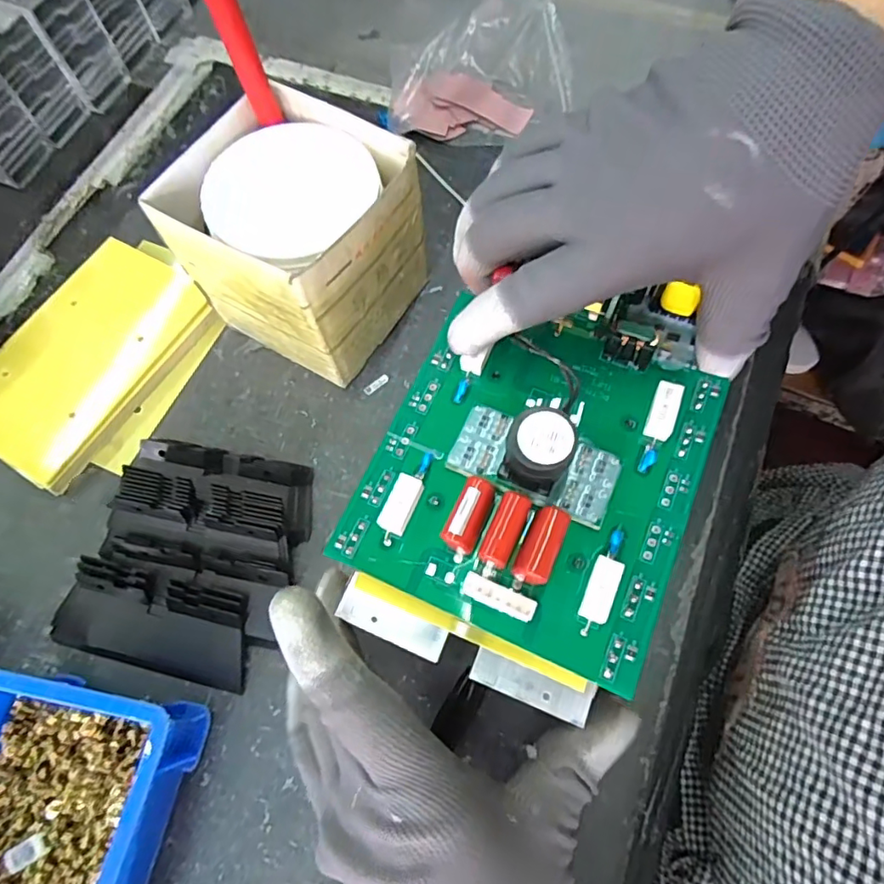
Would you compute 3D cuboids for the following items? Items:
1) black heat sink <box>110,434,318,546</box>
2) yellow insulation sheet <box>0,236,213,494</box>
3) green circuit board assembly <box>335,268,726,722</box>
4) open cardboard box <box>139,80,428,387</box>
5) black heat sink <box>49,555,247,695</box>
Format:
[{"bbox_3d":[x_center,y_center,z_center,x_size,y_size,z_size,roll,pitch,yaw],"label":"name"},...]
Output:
[{"bbox_3d":[-0.134,0.027,0.327,0.109,0.032,0.050,10,69,7],"label":"black heat sink"},{"bbox_3d":[-0.240,-0.060,0.371,0.105,0.018,0.162,29,72,14],"label":"yellow insulation sheet"},{"bbox_3d":[0.041,0.001,0.222,0.126,0.042,0.165,22,71,11],"label":"green circuit board assembly"},{"bbox_3d":[-0.082,-0.121,0.343,0.115,0.112,0.109,30,72,14],"label":"open cardboard box"},{"bbox_3d":[-0.160,0.099,0.303,0.109,0.022,0.048,11,69,7],"label":"black heat sink"}]

